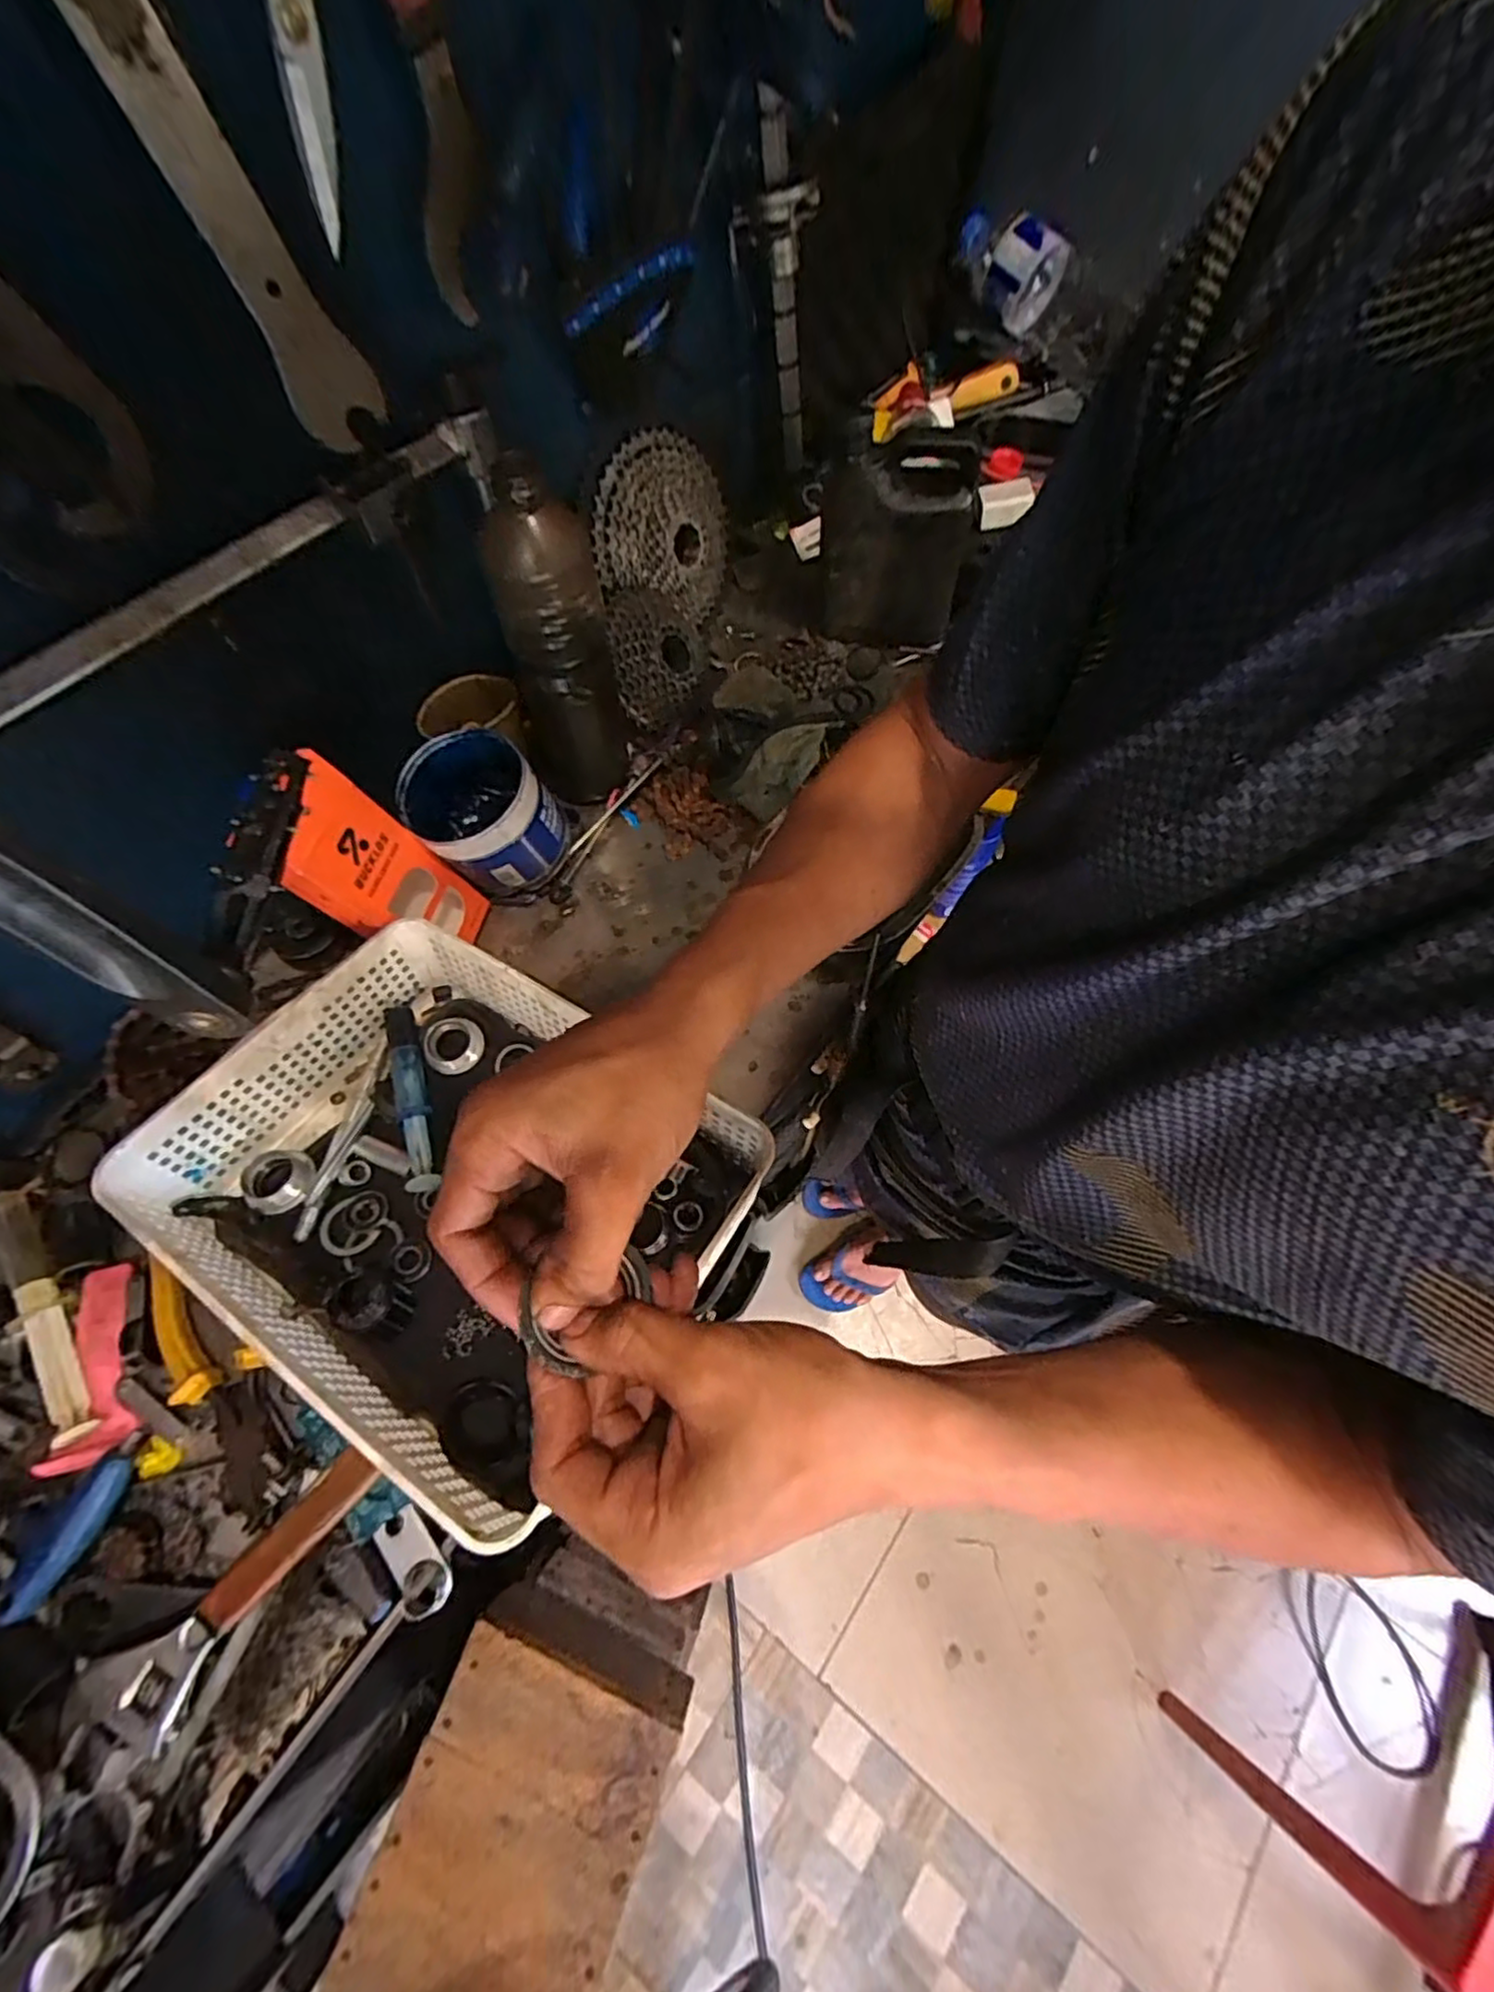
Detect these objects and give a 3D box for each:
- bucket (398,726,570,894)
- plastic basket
[{"bbox_3d":[-0.211,-0.145,0.553,0.104,0.092,0.097,0,67,1],"label":"bucket"},{"bbox_3d":[-0.185,0.112,0.442,0.318,0.114,0.248,31,70,13],"label":"plastic basket"}]

